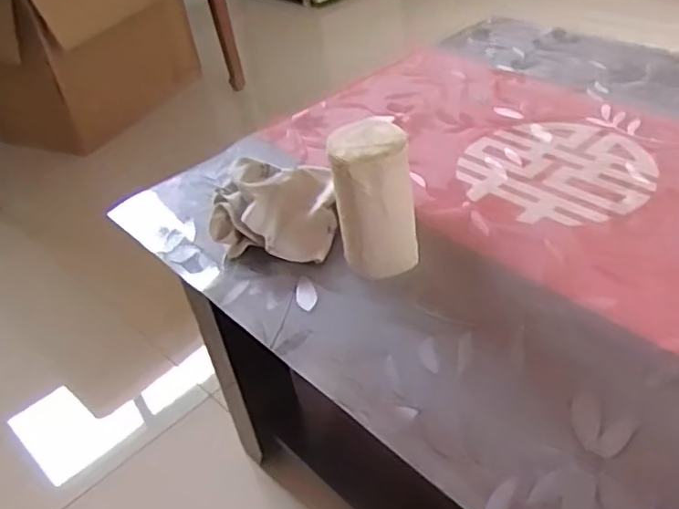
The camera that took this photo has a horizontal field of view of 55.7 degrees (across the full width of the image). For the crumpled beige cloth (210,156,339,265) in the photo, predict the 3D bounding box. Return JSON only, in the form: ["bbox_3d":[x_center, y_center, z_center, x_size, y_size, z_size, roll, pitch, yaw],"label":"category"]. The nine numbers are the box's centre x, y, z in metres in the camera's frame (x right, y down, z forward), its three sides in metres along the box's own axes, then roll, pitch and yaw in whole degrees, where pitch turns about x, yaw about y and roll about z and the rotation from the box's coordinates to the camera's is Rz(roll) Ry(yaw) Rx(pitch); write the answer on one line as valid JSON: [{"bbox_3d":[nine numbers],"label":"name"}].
[{"bbox_3d":[-0.064,-0.047,0.636,0.118,0.063,0.100,-6,38,2],"label":"crumpled beige cloth"}]

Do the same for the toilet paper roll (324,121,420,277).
[{"bbox_3d":[0.031,-0.047,0.559,0.066,0.123,0.065,-5,38,4],"label":"toilet paper roll"}]

